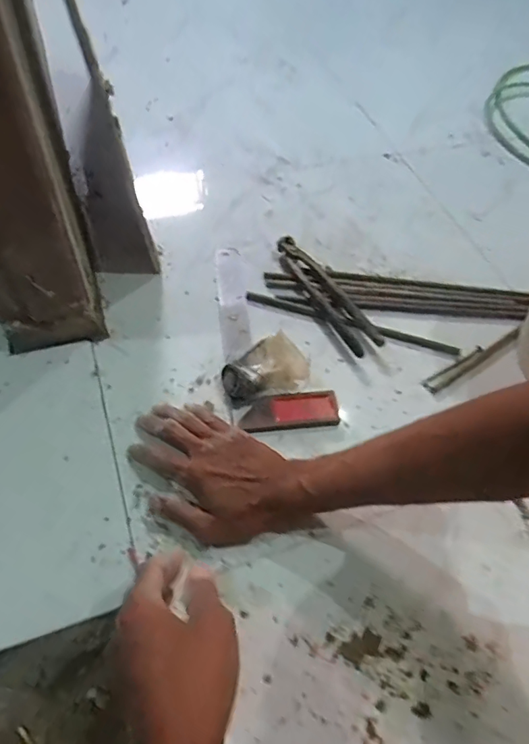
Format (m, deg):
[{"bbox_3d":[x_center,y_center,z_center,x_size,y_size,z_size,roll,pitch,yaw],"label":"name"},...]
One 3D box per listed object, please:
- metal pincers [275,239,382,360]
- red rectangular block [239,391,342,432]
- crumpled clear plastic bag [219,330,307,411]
[{"bbox_3d":[0.086,-0.115,0.677,0.048,0.024,0.213,-27,63,-20],"label":"metal pincers"},{"bbox_3d":[0.029,0.047,0.570,0.114,0.017,0.045,-5,58,-7],"label":"red rectangular block"},{"bbox_3d":[-0.005,-0.006,0.577,0.095,0.057,0.069,-19,61,-16],"label":"crumpled clear plastic bag"}]

